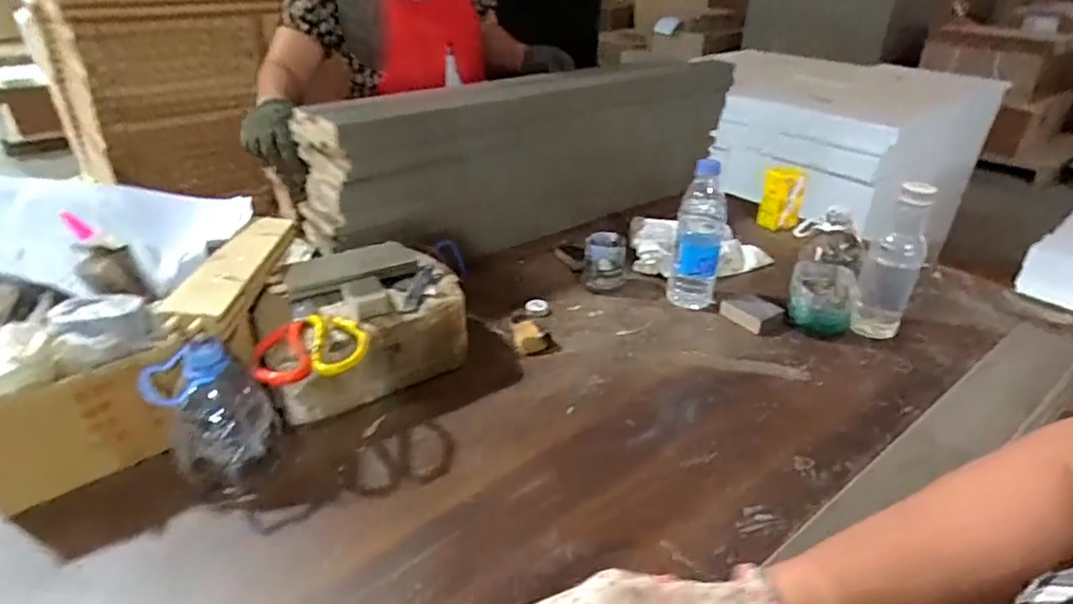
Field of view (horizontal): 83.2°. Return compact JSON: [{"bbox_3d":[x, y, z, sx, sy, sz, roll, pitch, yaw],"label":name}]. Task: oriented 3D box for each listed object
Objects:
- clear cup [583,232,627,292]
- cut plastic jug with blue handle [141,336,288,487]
[{"bbox_3d":[0.104,-0.061,0.915,0.063,0.073,0.059,3,32,-2],"label":"clear cup"},{"bbox_3d":[-0.300,0.107,0.573,0.100,0.129,0.085,-17,38,-29],"label":"cut plastic jug with blue handle"}]

